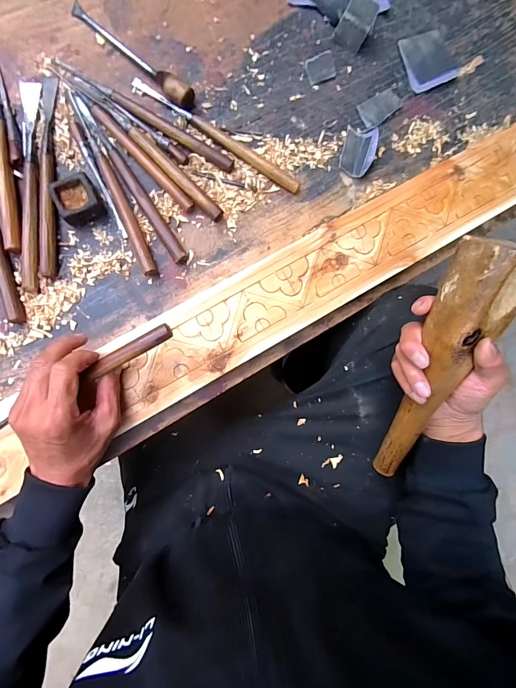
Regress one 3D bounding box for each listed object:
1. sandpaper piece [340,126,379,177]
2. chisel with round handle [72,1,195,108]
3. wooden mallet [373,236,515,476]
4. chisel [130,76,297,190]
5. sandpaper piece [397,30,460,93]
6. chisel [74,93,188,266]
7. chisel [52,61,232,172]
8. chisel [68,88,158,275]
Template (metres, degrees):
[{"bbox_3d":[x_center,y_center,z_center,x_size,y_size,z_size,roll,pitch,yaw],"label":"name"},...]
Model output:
[{"bbox_3d":[0.137,-0.265,0.456,0.042,0.018,0.066,16,85,-6],"label":"sandpaper piece"},{"bbox_3d":[-0.161,-0.366,0.420,0.188,0.027,0.027,39,83,-4],"label":"chisel with round handle"},{"bbox_3d":[0.183,0.034,0.334,0.059,0.038,0.268,5,122,-7],"label":"wooden mallet"},{"bbox_3d":[-0.053,-0.270,0.434,0.247,0.015,0.020,31,84,-5],"label":"chisel"},{"bbox_3d":[0.246,-0.408,0.481,0.076,0.009,0.078,-20,90,-8],"label":"sandpaper piece"},{"bbox_3d":[-0.158,-0.204,0.417,0.018,0.017,0.237,-33,92,-8],"label":"chisel"},{"bbox_3d":[-0.142,-0.292,0.426,0.250,0.012,0.018,29,84,-5],"label":"chisel"},{"bbox_3d":[-0.181,-0.198,0.415,0.018,0.019,0.245,-24,90,-8],"label":"chisel"}]

